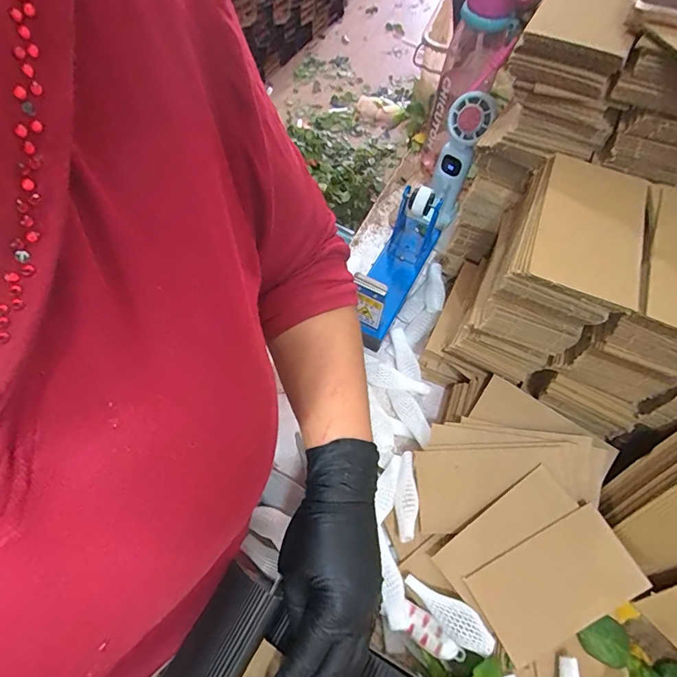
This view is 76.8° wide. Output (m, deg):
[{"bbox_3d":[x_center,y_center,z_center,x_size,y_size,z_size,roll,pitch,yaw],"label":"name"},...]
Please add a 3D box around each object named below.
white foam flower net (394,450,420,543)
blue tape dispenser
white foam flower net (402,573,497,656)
[{"bbox_3d":[0.069,0.158,0.434,0.021,0.015,0.088,7,49,2],"label":"white foam flower net"},{"bbox_3d":[0.076,-0.103,0.556,0.063,0.120,0.191,24,64,10],"label":"blue tape dispenser"},{"bbox_3d":[0.100,0.252,0.392,0.086,0.022,0.030,32,66,14],"label":"white foam flower net"}]

